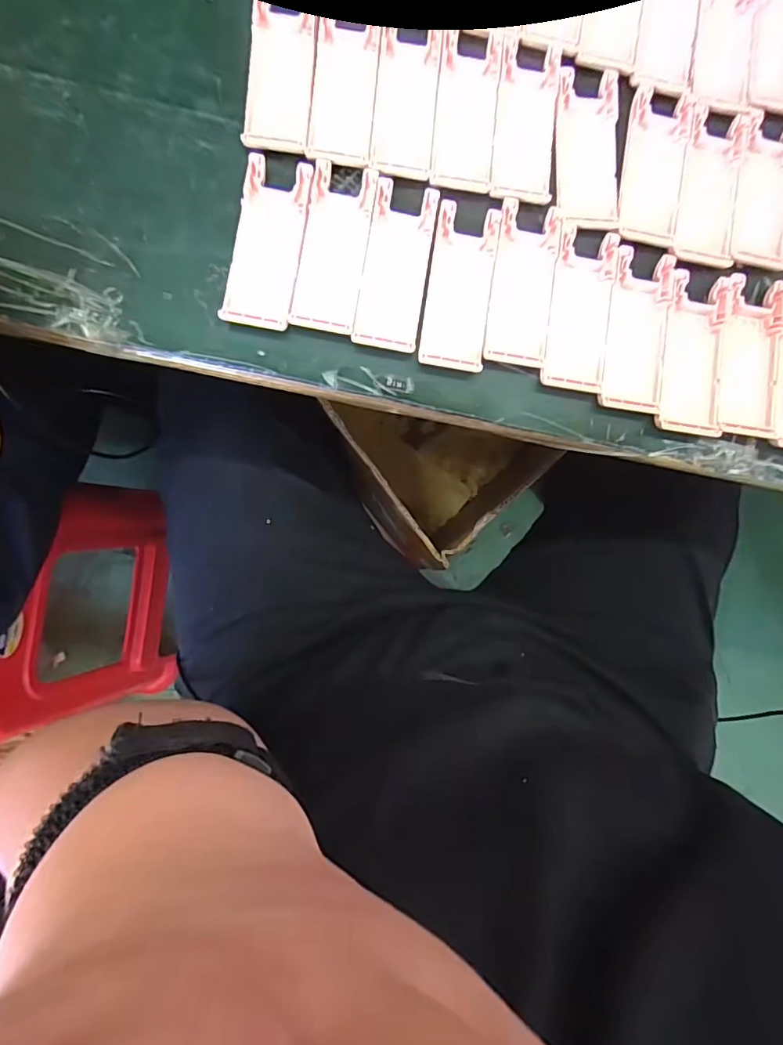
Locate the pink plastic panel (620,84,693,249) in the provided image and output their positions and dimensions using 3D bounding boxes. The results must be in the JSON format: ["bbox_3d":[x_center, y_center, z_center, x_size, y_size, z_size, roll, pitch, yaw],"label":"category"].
[{"bbox_3d":[0.175,-0.235,0.327,0.039,0.005,0.104,8,86,-4],"label":"pink plastic panel"}]

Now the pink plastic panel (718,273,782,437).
[{"bbox_3d":[0.237,-0.109,0.323,0.040,0.007,0.103,6,87,-4],"label":"pink plastic panel"}]

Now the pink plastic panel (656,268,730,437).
[{"bbox_3d":[0.196,-0.109,0.316,0.040,0.007,0.104,8,86,-4],"label":"pink plastic panel"}]

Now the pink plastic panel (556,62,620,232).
[{"bbox_3d":[0.130,-0.244,0.323,0.041,0.007,0.106,1,87,-4],"label":"pink plastic panel"}]

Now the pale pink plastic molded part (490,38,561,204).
[{"bbox_3d":[0.088,-0.260,0.321,0.040,0.006,0.105,5,87,-4],"label":"pale pink plastic molded part"}]

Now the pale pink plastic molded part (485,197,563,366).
[{"bbox_3d":[0.083,-0.151,0.311,0.039,0.005,0.103,9,86,-4],"label":"pale pink plastic molded part"}]

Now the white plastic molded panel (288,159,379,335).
[{"bbox_3d":[-0.035,-0.168,0.302,0.039,0.005,0.103,9,86,-4],"label":"white plastic molded panel"}]

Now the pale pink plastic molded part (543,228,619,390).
[{"bbox_3d":[0.121,-0.136,0.313,0.038,0.004,0.101,10,86,-4],"label":"pale pink plastic molded part"}]

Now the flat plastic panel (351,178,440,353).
[{"bbox_3d":[0.003,-0.158,0.305,0.040,0.006,0.103,9,86,-4],"label":"flat plastic panel"}]

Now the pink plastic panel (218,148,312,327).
[{"bbox_3d":[-0.075,-0.169,0.300,0.039,0.009,0.103,10,86,-4],"label":"pink plastic panel"}]

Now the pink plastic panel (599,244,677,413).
[{"bbox_3d":[0.158,-0.123,0.315,0.038,0.005,0.101,8,86,-4],"label":"pink plastic panel"}]

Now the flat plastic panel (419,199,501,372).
[{"bbox_3d":[0.043,-0.147,0.308,0.040,0.006,0.103,8,86,-4],"label":"flat plastic panel"}]

